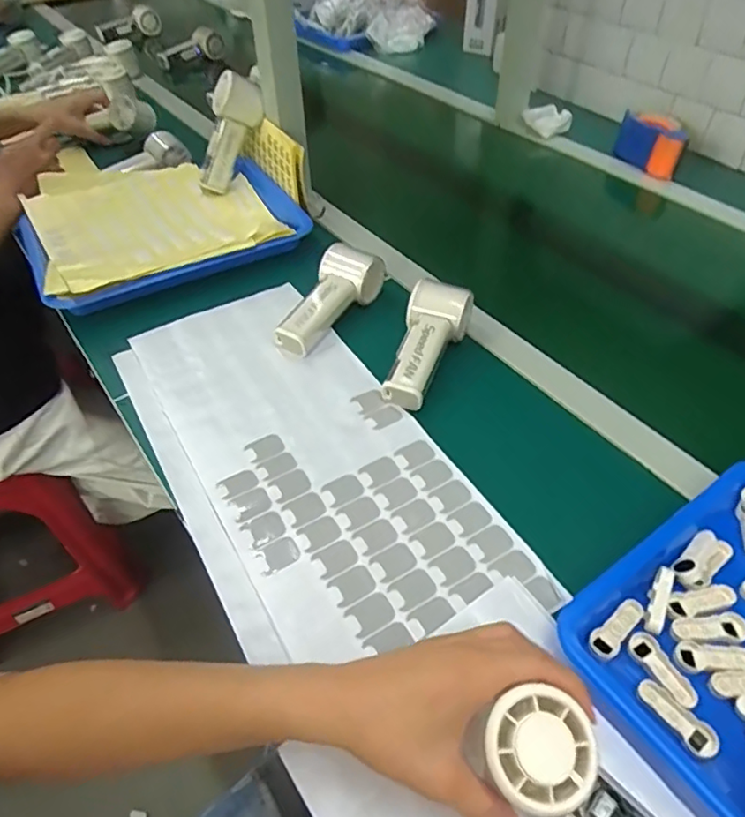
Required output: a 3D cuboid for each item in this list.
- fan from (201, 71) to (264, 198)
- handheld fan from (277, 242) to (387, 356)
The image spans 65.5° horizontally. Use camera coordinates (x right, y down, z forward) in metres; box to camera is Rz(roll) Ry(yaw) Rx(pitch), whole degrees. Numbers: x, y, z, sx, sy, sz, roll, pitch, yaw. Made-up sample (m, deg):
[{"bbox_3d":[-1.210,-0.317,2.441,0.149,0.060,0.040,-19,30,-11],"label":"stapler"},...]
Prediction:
[{"bbox_3d":[-0.197,-0.372,0.800,0.067,0.157,0.043,12,40,-24],"label":"fan"},{"bbox_3d":[-0.049,-0.119,0.646,0.054,0.052,0.153,28,67,27],"label":"handheld fan"}]

